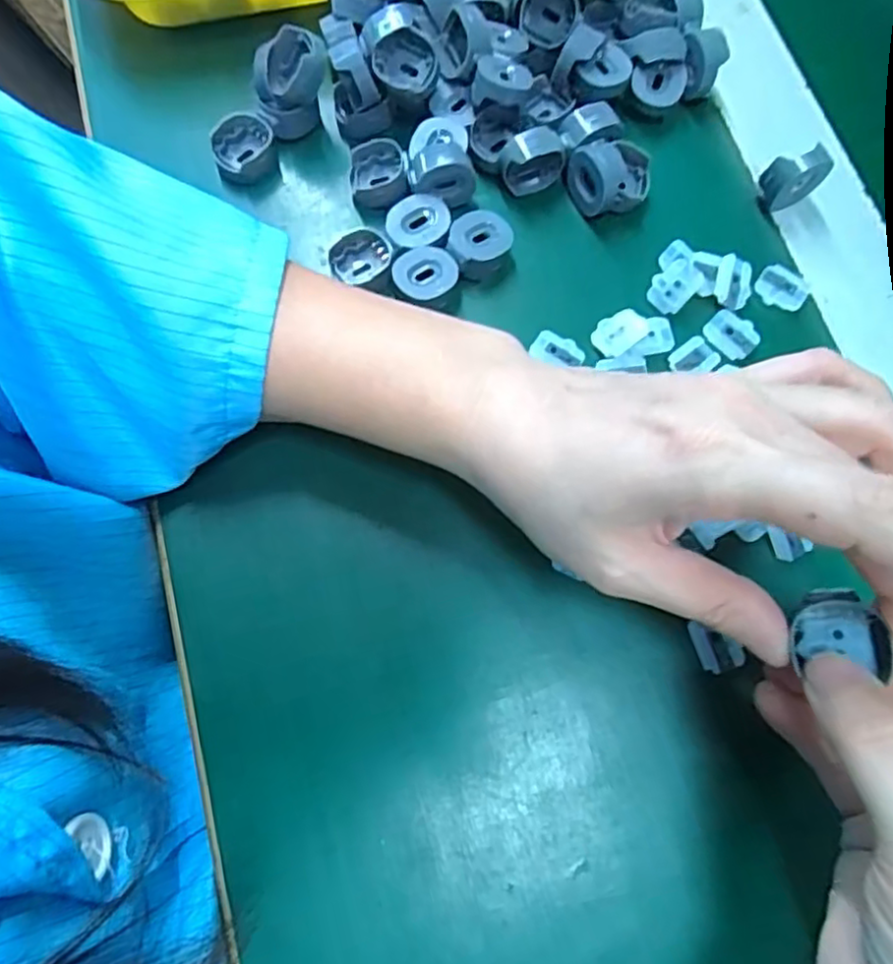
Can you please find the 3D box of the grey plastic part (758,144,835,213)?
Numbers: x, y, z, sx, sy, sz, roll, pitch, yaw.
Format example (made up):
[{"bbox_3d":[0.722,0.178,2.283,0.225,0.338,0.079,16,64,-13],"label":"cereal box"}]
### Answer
[{"bbox_3d":[0.156,-0.137,0.293,0.028,0.031,0.012,-23,75,-7],"label":"grey plastic part"}]

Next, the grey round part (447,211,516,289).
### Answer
[{"bbox_3d":[0.016,-0.103,0.290,0.028,0.017,0.027,0,74,-1],"label":"grey round part"}]

